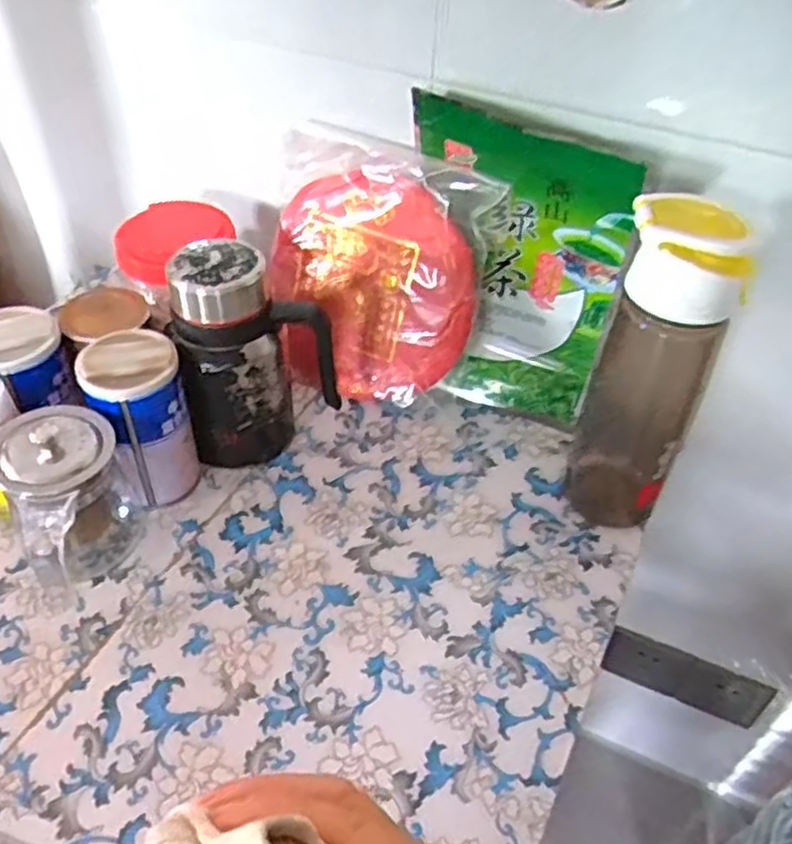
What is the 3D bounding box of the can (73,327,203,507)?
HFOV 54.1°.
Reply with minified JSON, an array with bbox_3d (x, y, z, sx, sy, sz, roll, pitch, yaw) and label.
[{"bbox_3d":[-0.182,0.001,0.560,0.065,0.125,0.063,2,45,-2],"label":"can"}]

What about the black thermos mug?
[{"bbox_3d":[-0.106,-0.048,0.585,0.111,0.165,0.069,-14,47,-17],"label":"black thermos mug"}]

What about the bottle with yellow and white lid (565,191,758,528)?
[{"bbox_3d":[0.172,-0.033,0.528,0.071,0.244,0.068,22,47,17],"label":"bottle with yellow and white lid"}]

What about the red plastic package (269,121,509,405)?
[{"bbox_3d":[-0.021,-0.122,0.641,0.191,0.210,0.050,21,26,15],"label":"red plastic package"}]

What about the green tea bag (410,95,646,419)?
[{"bbox_3d":[0.088,-0.113,0.607,0.166,0.246,0.034,20,47,16],"label":"green tea bag"}]

